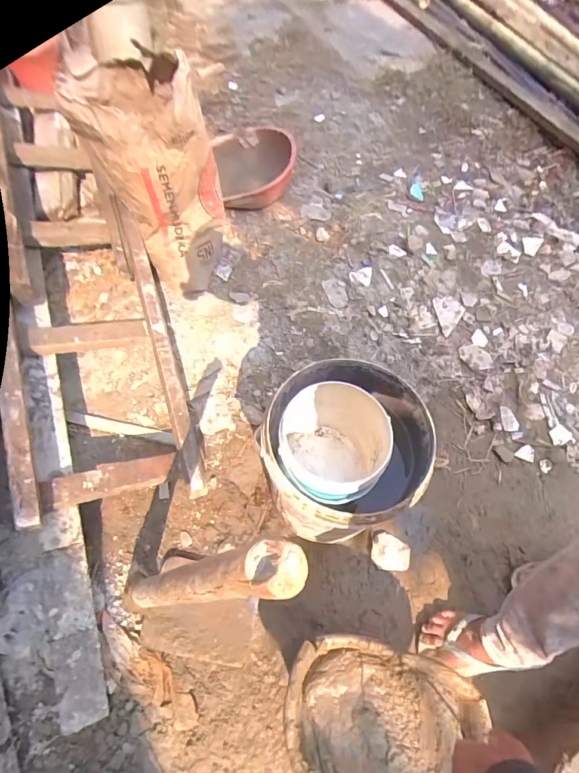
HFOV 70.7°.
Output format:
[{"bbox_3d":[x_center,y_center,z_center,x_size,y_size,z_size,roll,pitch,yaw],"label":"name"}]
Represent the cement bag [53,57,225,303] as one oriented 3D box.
[{"bbox_3d":[-0.398,-0.564,1.169,0.291,0.525,0.324,-20,59,-17],"label":"cement bag"}]

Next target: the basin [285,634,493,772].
[{"bbox_3d":[0.146,0.537,0.636,0.304,0.066,0.223,15,60,5],"label":"basin"}]

